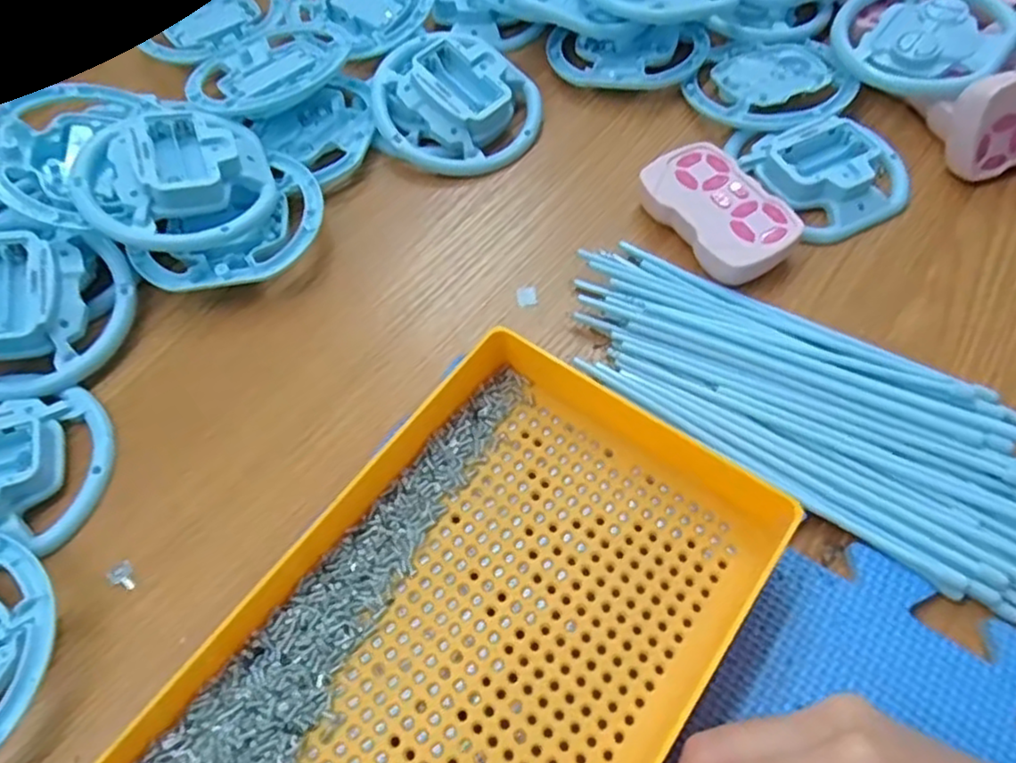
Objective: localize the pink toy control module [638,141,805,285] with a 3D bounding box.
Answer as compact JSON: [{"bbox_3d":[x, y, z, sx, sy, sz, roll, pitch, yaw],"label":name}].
[{"bbox_3d":[0.115,-0.092,0.378,0.055,0.022,0.087,-32,64,-16],"label":"pink toy control module"}]

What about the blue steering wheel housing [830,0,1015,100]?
[{"bbox_3d":[0.254,-0.215,0.422,0.095,0.018,0.095,0,62,0],"label":"blue steering wheel housing"}]

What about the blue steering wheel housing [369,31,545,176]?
[{"bbox_3d":[-0.034,-0.175,0.423,0.102,0.028,0.091,34,68,17],"label":"blue steering wheel housing"}]

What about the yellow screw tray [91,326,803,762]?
[{"bbox_3d":[-0.012,0.098,0.255,0.161,0.033,0.265,33,66,19],"label":"yellow screw tray"}]

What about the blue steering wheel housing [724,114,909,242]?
[{"bbox_3d":[0.186,-0.127,0.398,0.080,0.019,0.091,-21,61,-10],"label":"blue steering wheel housing"}]

